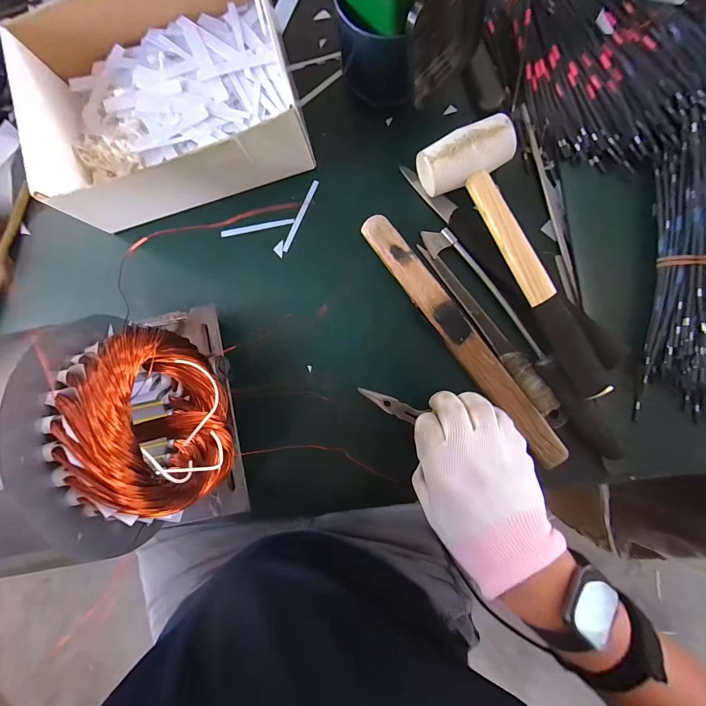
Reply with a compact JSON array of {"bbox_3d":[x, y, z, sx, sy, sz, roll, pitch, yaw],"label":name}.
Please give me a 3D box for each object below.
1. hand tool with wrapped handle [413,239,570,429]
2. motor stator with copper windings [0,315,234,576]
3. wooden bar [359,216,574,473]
[{"bbox_3d":[0.131,-0.021,0.315,0.021,0.017,0.206,-34,85,3],"label":"hand tool with wrapped handle"},{"bbox_3d":[-0.167,0.059,0.219,0.124,0.119,0.129,-11,87,5],"label":"motor stator with copper windings"},{"bbox_3d":[0.097,-0.015,0.312,0.028,0.018,0.274,-37,85,3],"label":"wooden bar"}]

